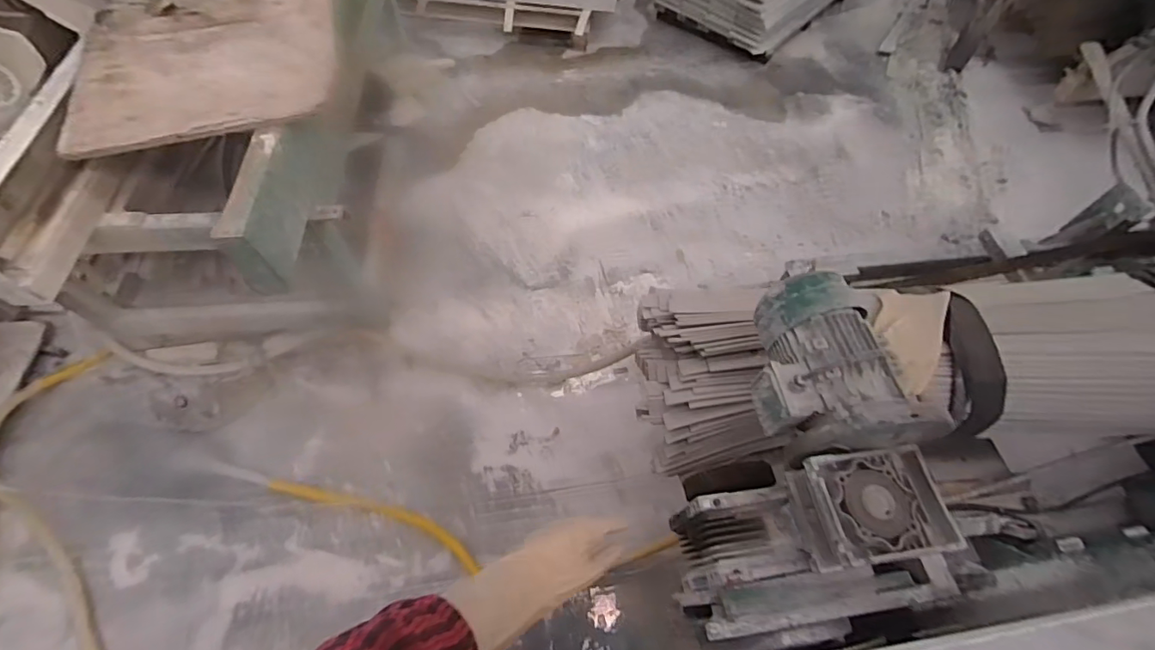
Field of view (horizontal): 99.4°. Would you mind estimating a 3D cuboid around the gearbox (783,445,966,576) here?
[{"bbox_3d":[0.356,0.223,0.596,0.148,0.077,0.127,-6,60,-7],"label":"gearbox"}]

